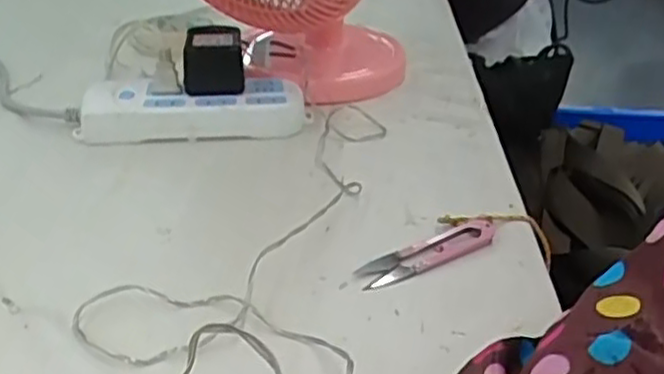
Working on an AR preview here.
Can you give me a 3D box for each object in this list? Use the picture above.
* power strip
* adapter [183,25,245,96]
[{"bbox_3d":[-0.117,-0.065,0.604,0.187,0.036,0.062,-1,31,-9],"label":"power strip"},{"bbox_3d":[-0.106,-0.111,0.622,0.051,0.048,0.062,-3,30,-11],"label":"adapter"}]

